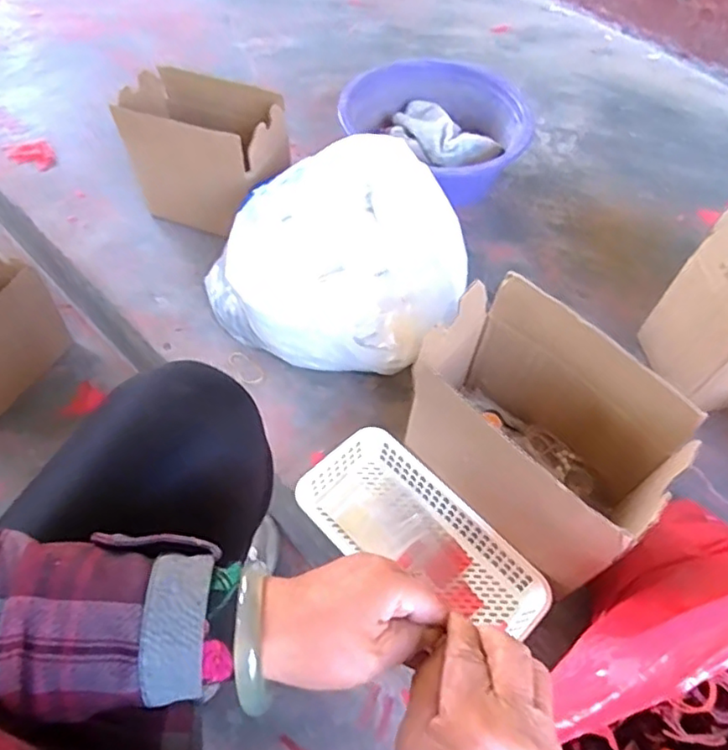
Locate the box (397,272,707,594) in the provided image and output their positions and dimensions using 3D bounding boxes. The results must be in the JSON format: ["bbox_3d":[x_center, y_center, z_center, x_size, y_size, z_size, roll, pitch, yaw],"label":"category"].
[{"bbox_3d":[0.164,0.061,0.606,0.147,0.186,0.240,-37,66,-24],"label":"box"}]

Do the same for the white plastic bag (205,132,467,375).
[{"bbox_3d":[-0.039,-0.142,0.778,0.297,0.175,0.255,24,58,12],"label":"white plastic bag"}]

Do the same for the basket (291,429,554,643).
[{"bbox_3d":[0.058,0.181,0.652,0.124,0.051,0.267,-39,66,-25],"label":"basket"}]

